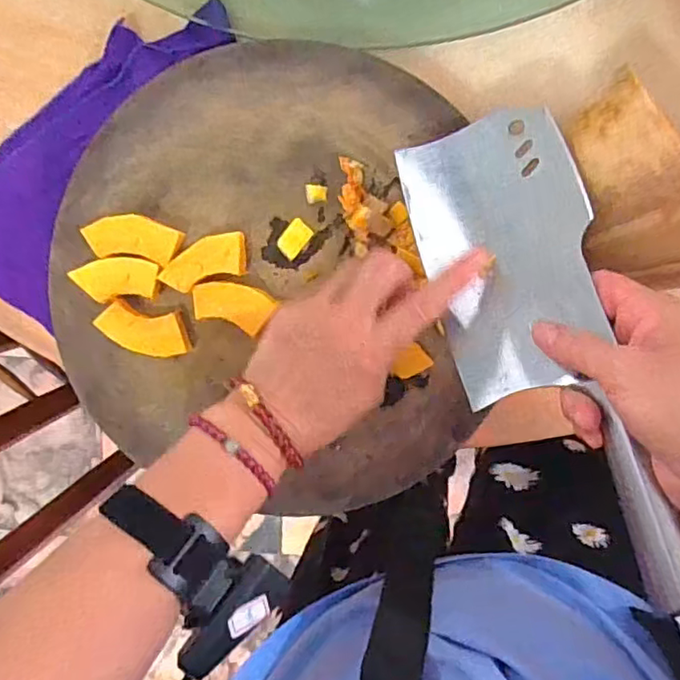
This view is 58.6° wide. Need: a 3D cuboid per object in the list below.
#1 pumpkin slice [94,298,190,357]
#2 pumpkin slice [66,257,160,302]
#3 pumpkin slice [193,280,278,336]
[{"bbox_3d":[-0.147,-0.008,0.459,0.068,0.009,0.036,16,99,-9],"label":"pumpkin slice"},{"bbox_3d":[-0.168,-0.046,0.455,0.062,0.013,0.032,-3,97,7],"label":"pumpkin slice"},{"bbox_3d":[-0.080,-0.026,0.457,0.060,0.009,0.032,16,99,5],"label":"pumpkin slice"}]

